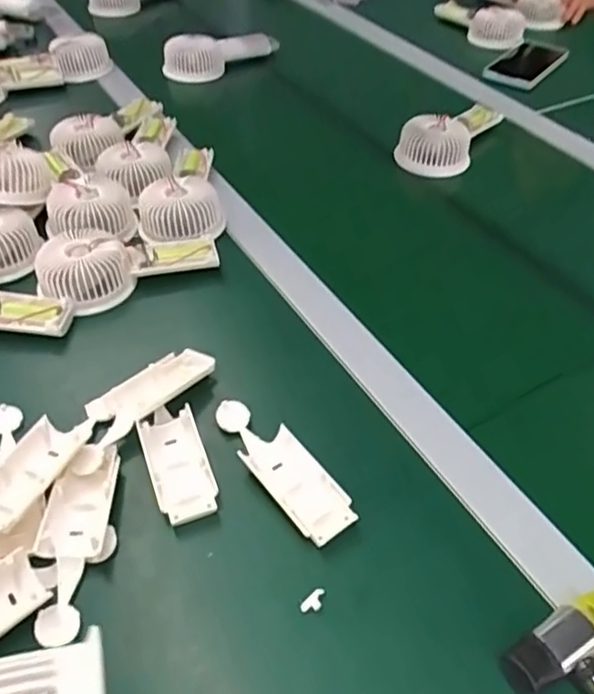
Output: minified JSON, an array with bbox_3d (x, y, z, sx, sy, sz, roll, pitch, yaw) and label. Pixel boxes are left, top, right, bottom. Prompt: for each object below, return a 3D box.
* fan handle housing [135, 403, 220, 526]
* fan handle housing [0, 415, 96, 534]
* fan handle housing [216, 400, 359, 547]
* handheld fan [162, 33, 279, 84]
[{"bbox_3d":[-0.084,0.080,0.444,0.041,0.025,0.089,-16,47,-16],"label":"fan handle housing"},{"bbox_3d":[-0.172,0.080,0.423,0.039,0.021,0.099,19,47,17],"label":"fan handle housing"},{"bbox_3d":[-0.012,0.083,0.446,0.040,0.019,0.129,-28,52,-26],"label":"fan handle housing"},{"bbox_3d":[-0.102,-0.422,0.897,0.169,0.057,0.055,-26,51,-25],"label":"handheld fan"}]

